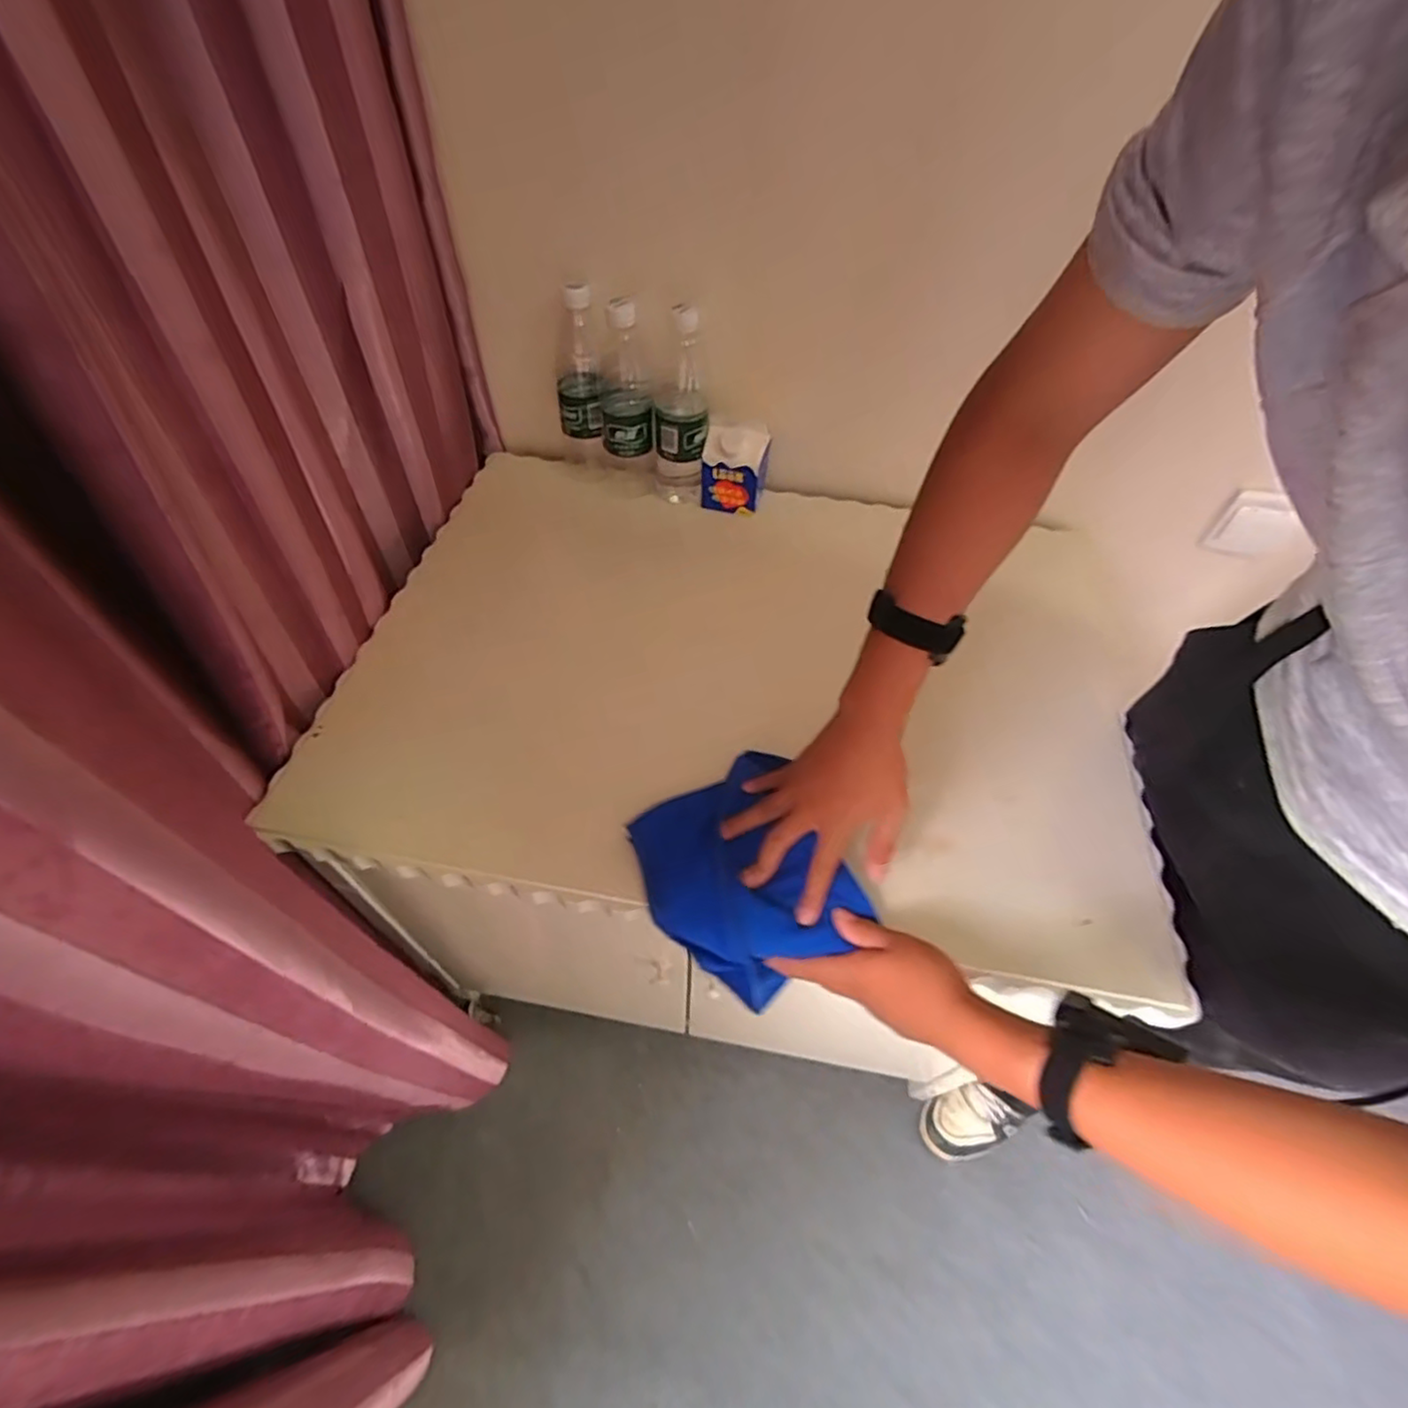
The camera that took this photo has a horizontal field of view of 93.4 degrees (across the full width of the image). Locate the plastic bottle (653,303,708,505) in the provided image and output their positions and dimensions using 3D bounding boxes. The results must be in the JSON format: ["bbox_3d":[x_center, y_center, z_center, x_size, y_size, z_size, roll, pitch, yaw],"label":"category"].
[{"bbox_3d":[-0.027,-0.349,0.797,0.066,0.230,0.072,-4,53,-5],"label":"plastic bottle"}]

